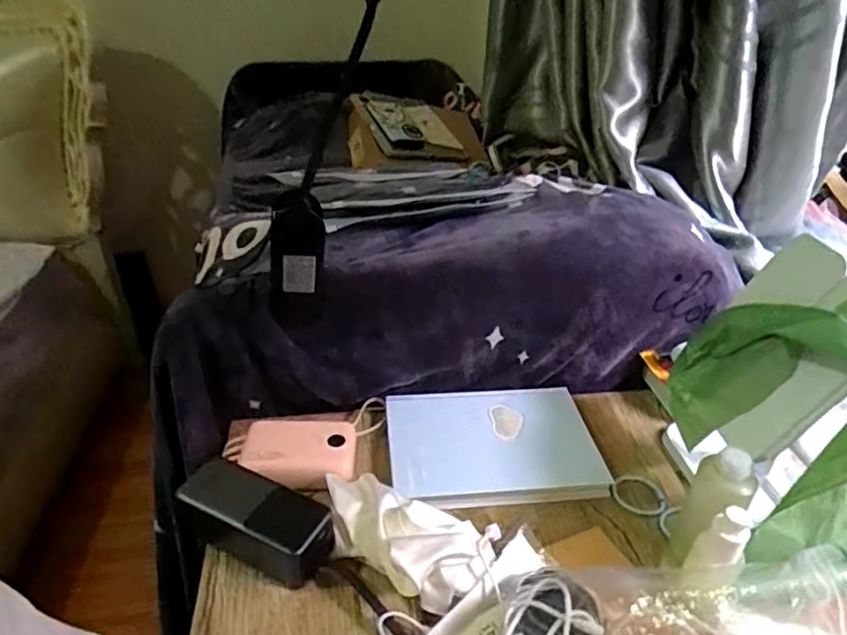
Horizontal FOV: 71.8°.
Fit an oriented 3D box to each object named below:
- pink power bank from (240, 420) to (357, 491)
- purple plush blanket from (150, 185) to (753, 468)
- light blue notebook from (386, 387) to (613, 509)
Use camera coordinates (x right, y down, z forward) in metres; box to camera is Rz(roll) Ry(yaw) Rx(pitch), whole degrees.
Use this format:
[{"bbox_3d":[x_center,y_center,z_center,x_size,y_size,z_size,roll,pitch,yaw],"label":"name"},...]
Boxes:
[{"bbox_3d":[-0.120,0.131,0.571,0.105,0.030,0.065,2,32,1],"label":"pink power bank"},{"bbox_3d":[0.022,-0.025,0.699,0.622,0.184,0.224,-9,34,-16],"label":"purple plush blanket"},{"bbox_3d":[0.071,0.126,0.607,0.208,0.016,0.147,-2,33,-7],"label":"light blue notebook"}]

